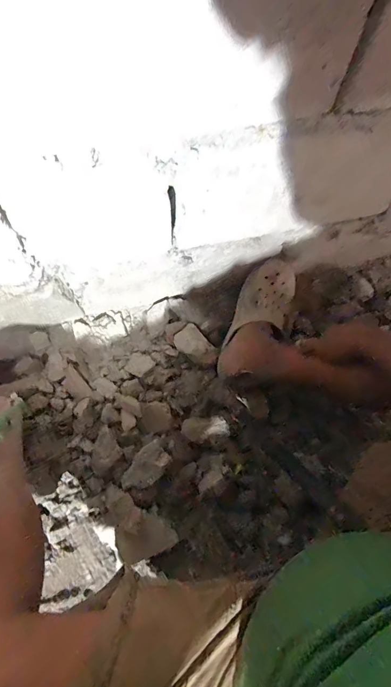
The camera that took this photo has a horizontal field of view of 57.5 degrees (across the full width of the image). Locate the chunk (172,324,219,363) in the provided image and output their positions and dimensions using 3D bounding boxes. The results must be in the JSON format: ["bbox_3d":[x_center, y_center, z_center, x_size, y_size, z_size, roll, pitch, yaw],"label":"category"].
[{"bbox_3d":[0.002,0.006,0.724,0.057,0.034,0.087,-42,75,-17],"label":"chunk"}]

